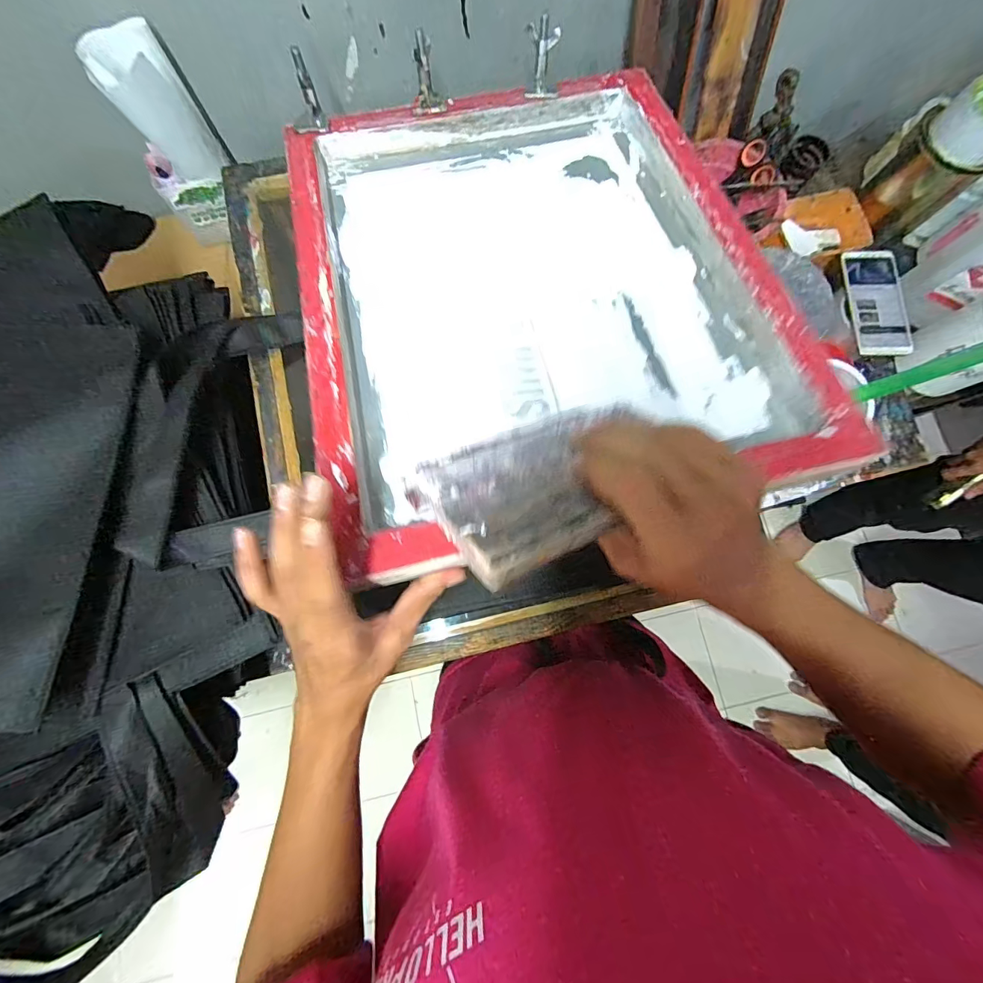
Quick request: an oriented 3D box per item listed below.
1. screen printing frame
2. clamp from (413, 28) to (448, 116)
[{"bbox_3d":[0.033,-0.212,0.407,0.408,0.043,0.519,-13,69,-3],"label":"screen printing frame"},{"bbox_3d":[-0.070,-0.442,0.461,0.033,0.026,0.068,-8,115,-3],"label":"clamp"}]

